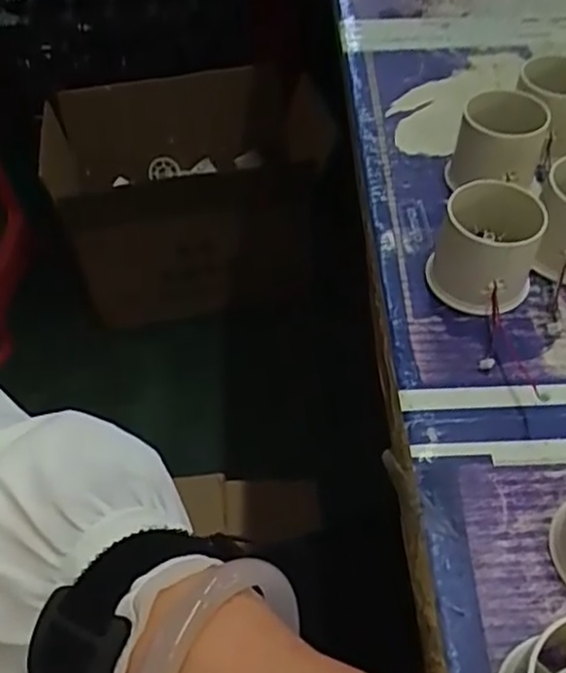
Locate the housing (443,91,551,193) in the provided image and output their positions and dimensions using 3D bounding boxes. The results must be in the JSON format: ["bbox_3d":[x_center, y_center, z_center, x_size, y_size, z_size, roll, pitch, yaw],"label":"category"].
[{"bbox_3d":[0.133,-0.116,0.435,0.052,0.049,0.046,-11,51,-6],"label":"housing"}]

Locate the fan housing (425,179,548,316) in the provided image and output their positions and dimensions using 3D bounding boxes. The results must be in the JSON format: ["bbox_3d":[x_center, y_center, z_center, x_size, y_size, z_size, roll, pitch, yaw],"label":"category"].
[{"bbox_3d":[0.110,-0.050,0.383,0.053,0.051,0.057,-2,51,2],"label":"fan housing"}]

